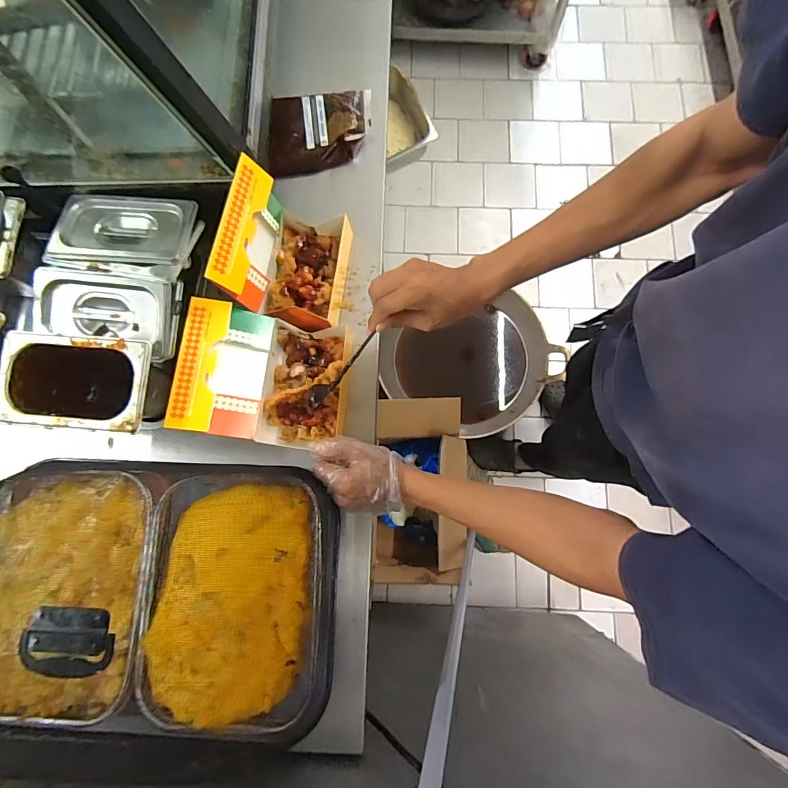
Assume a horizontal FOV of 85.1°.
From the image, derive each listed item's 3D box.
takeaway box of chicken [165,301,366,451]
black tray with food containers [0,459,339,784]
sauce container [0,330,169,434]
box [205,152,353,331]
[{"bbox_3d":[-0.172,-0.024,0.596,0.208,0.096,0.176,6,77,1],"label":"takeaway box of chicken"},{"bbox_3d":[-0.347,0.272,0.543,0.533,0.110,0.371,2,77,0],"label":"black tray with food containers"},{"bbox_3d":[-0.388,-0.004,0.567,0.187,0.136,0.108,3,77,0],"label":"sauce container"},{"bbox_3d":[-0.147,-0.199,0.615,0.135,0.155,0.177,9,78,2],"label":"box"}]

